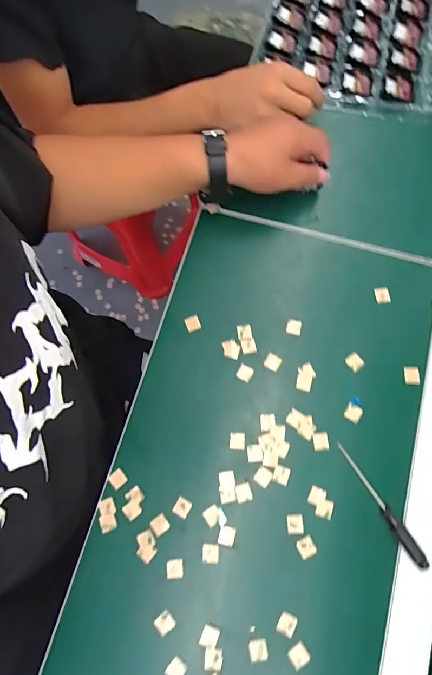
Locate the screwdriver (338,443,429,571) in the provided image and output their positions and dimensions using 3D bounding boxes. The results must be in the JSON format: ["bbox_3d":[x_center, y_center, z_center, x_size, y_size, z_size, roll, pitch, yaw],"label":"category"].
[{"bbox_3d":[0.164,0.164,0.386,0.013,0.014,0.128,-29,76,-7],"label":"screwdriver"}]

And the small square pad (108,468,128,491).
[{"bbox_3d":[-0.102,0.147,0.404,0.017,0.004,0.016,-36,80,-9],"label":"small square pad"}]

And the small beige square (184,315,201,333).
[{"bbox_3d":[-0.027,-0.016,0.448,0.016,0.004,0.018,-21,76,-5],"label":"small beige square"}]

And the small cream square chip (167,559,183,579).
[{"bbox_3d":[-0.040,0.227,0.380,0.016,0.004,0.017,-4,75,0],"label":"small cream square chip"}]

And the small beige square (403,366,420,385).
[{"bbox_3d":[0.214,0.041,0.425,0.016,0.004,0.021,-2,75,0],"label":"small beige square"}]

